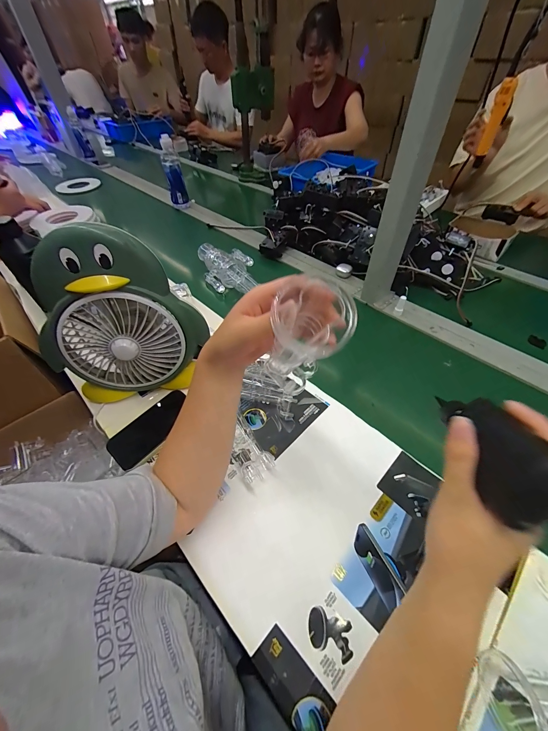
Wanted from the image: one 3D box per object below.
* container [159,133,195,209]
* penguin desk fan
[{"bbox_3d":[-0.378,-0.733,1.088,0.082,0.224,0.058,3,50,4],"label":"container"},{"bbox_3d":[-0.245,-0.070,0.466,0.254,0.283,0.100,-10,50,-8],"label":"penguin desk fan"}]

